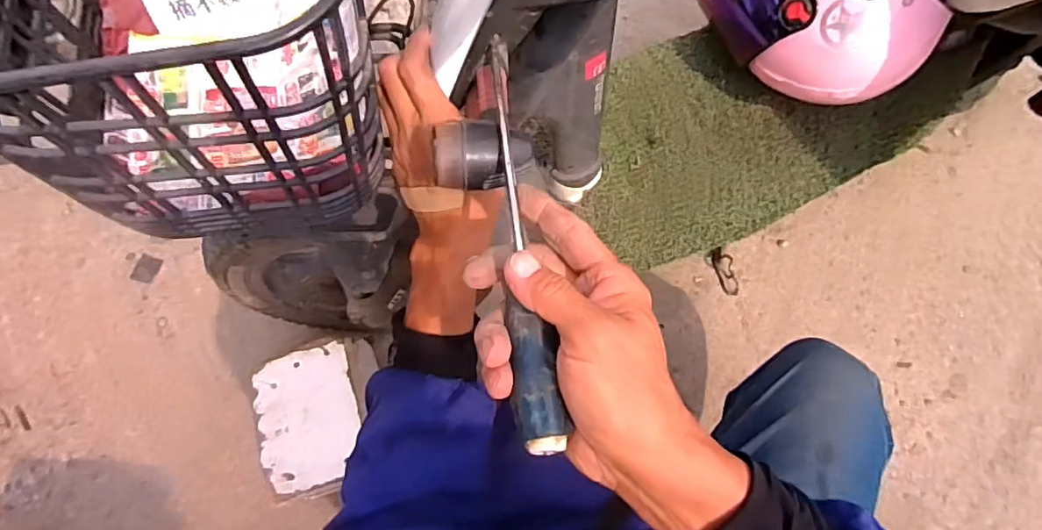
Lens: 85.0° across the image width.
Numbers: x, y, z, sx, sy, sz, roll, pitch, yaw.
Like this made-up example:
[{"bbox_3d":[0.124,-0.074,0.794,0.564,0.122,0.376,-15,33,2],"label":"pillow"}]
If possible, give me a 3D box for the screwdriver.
[{"bbox_3d":[-0.002,-0.032,0.338,0.022,0.019,0.273,-5,63,-1],"label":"screwdriver"}]

